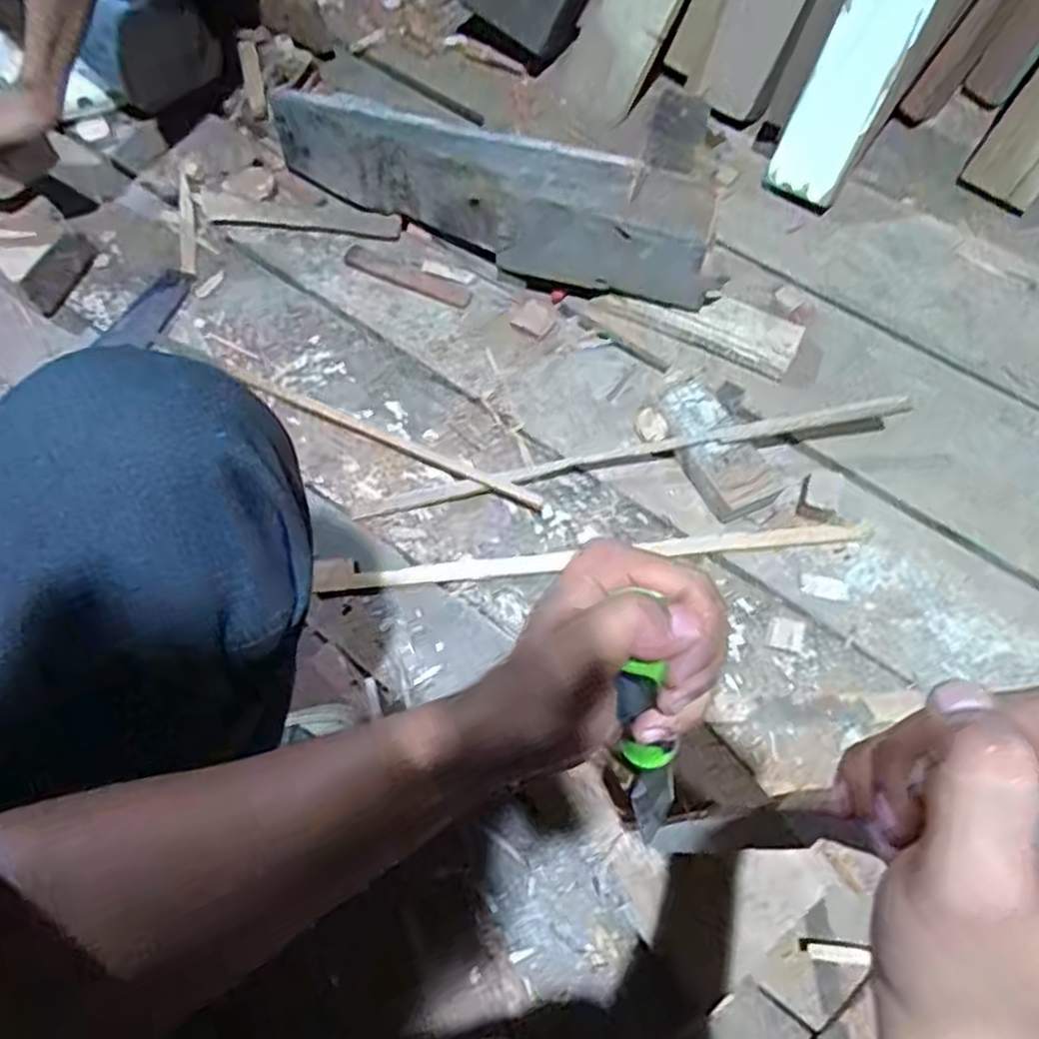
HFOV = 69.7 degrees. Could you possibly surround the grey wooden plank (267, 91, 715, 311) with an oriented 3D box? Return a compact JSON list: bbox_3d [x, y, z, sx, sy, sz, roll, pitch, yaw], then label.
[{"bbox_3d":[-0.047,-0.361,0.833,0.525,0.118,0.136,17,68,8],"label":"grey wooden plank"}]

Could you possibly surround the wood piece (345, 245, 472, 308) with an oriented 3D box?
[{"bbox_3d":[-0.128,-0.278,0.857,0.155,0.008,0.025,23,69,11],"label":"wood piece"}]

